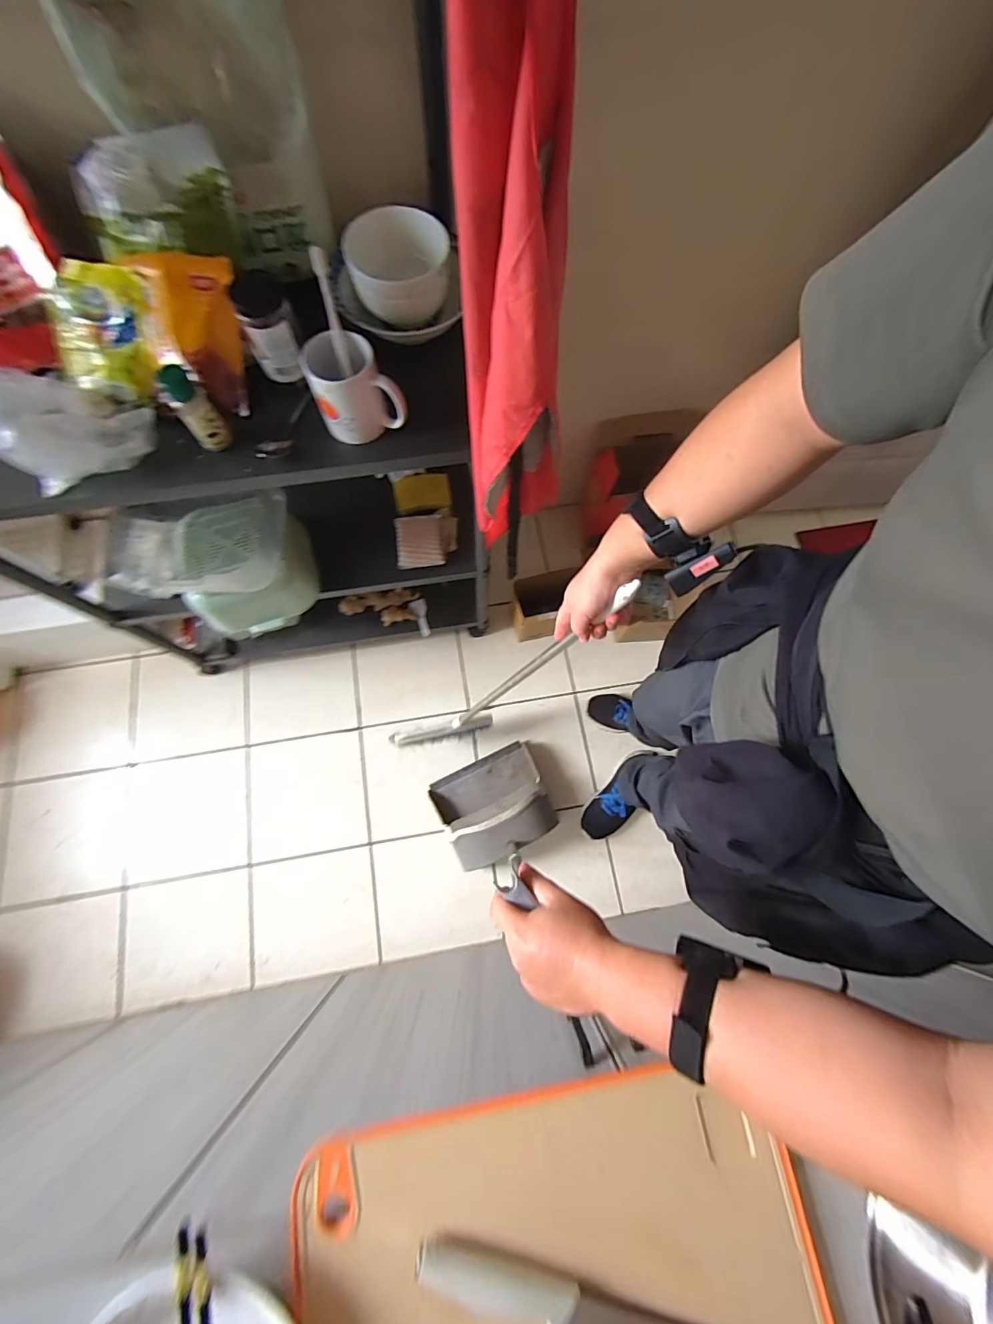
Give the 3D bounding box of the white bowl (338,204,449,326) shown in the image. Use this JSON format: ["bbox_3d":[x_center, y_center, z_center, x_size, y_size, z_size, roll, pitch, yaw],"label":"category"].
[{"bbox_3d":[-0.132,-0.542,0.642,0.127,0.083,0.127,0,74,-2],"label":"white bowl"}]

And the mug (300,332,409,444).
[{"bbox_3d":[-0.180,-0.354,0.599,0.110,0.097,0.083,-12,75,-5],"label":"mug"}]

